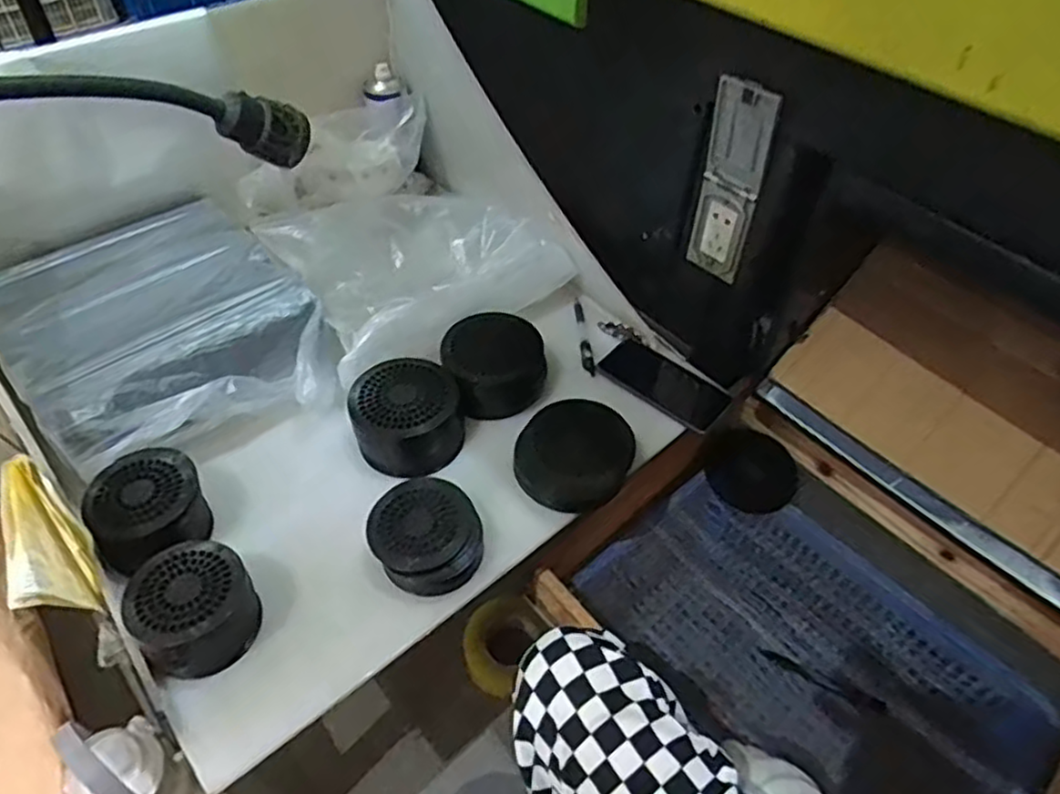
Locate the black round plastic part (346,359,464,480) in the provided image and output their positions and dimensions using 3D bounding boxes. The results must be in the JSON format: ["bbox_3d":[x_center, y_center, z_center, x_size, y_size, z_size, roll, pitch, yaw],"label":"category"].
[{"bbox_3d":[-0.137,0.022,0.807,0.121,0.080,0.113,2,49,-2],"label":"black round plastic part"}]

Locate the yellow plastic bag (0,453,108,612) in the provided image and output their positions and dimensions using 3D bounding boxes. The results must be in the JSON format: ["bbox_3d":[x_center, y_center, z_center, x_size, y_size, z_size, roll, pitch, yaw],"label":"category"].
[{"bbox_3d":[-0.429,0.118,0.621,0.065,0.047,0.165,-27,73,-24],"label":"yellow plastic bag"}]

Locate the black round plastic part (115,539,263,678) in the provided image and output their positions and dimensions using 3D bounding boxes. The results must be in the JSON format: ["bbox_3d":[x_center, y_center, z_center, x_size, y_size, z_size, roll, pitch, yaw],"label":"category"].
[{"bbox_3d":[-0.303,0.192,0.643,0.106,0.065,0.104,2,49,-2],"label":"black round plastic part"}]

